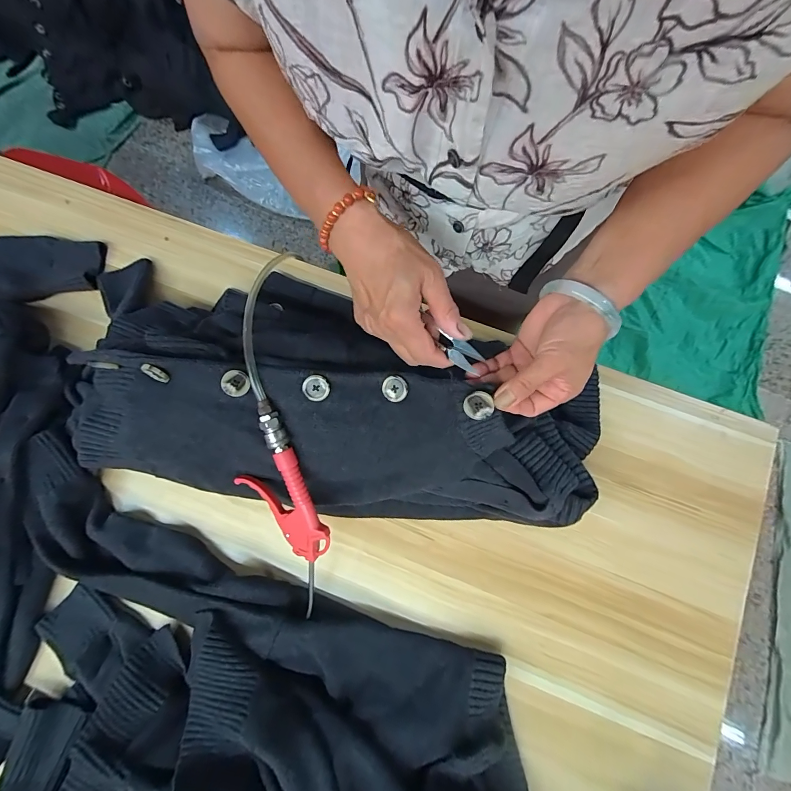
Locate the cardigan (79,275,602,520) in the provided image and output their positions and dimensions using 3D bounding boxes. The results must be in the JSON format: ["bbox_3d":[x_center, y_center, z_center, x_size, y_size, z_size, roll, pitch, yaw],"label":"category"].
[{"bbox_3d":[-0.076,-0.003,0.412,0.643,0.164,0.270,14,80,2],"label":"cardigan"}]

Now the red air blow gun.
[{"bbox_3d":[-0.120,0.129,0.397,0.088,0.019,0.242,-19,96,27],"label":"red air blow gun"}]

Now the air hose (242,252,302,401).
[{"bbox_3d":[-0.151,-0.113,0.437,0.008,0.053,0.268,-21,47,21],"label":"air hose"}]

